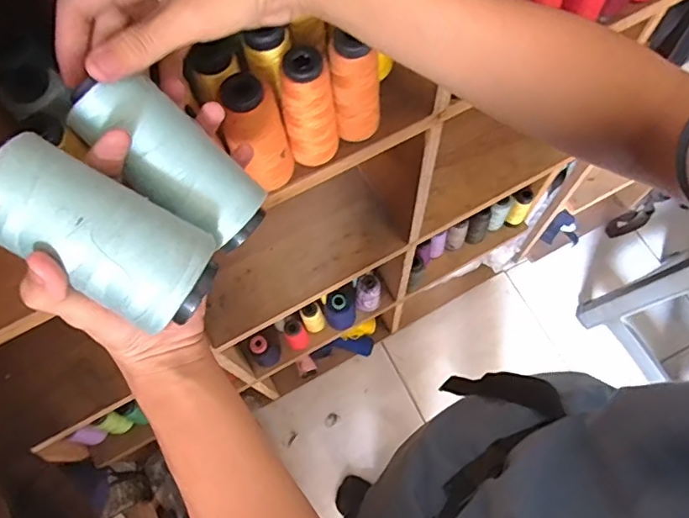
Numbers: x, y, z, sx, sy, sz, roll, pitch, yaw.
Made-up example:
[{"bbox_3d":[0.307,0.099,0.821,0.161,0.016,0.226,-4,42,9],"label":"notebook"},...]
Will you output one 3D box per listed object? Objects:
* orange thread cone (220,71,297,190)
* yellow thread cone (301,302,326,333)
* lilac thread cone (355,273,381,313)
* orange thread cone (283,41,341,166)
[{"bbox_3d":[-0.067,-0.095,0.414,0.046,0.106,0.042,-1,69,2],"label":"orange thread cone"},{"bbox_3d":[-0.061,0.106,1.000,0.042,0.108,0.043,-1,69,2],"label":"yellow thread cone"},{"bbox_3d":[0.050,0.070,1.038,0.053,0.105,0.049,4,69,3],"label":"lilac thread cone"},{"bbox_3d":[-0.027,-0.120,0.425,0.039,0.107,0.034,-4,69,0],"label":"orange thread cone"}]

